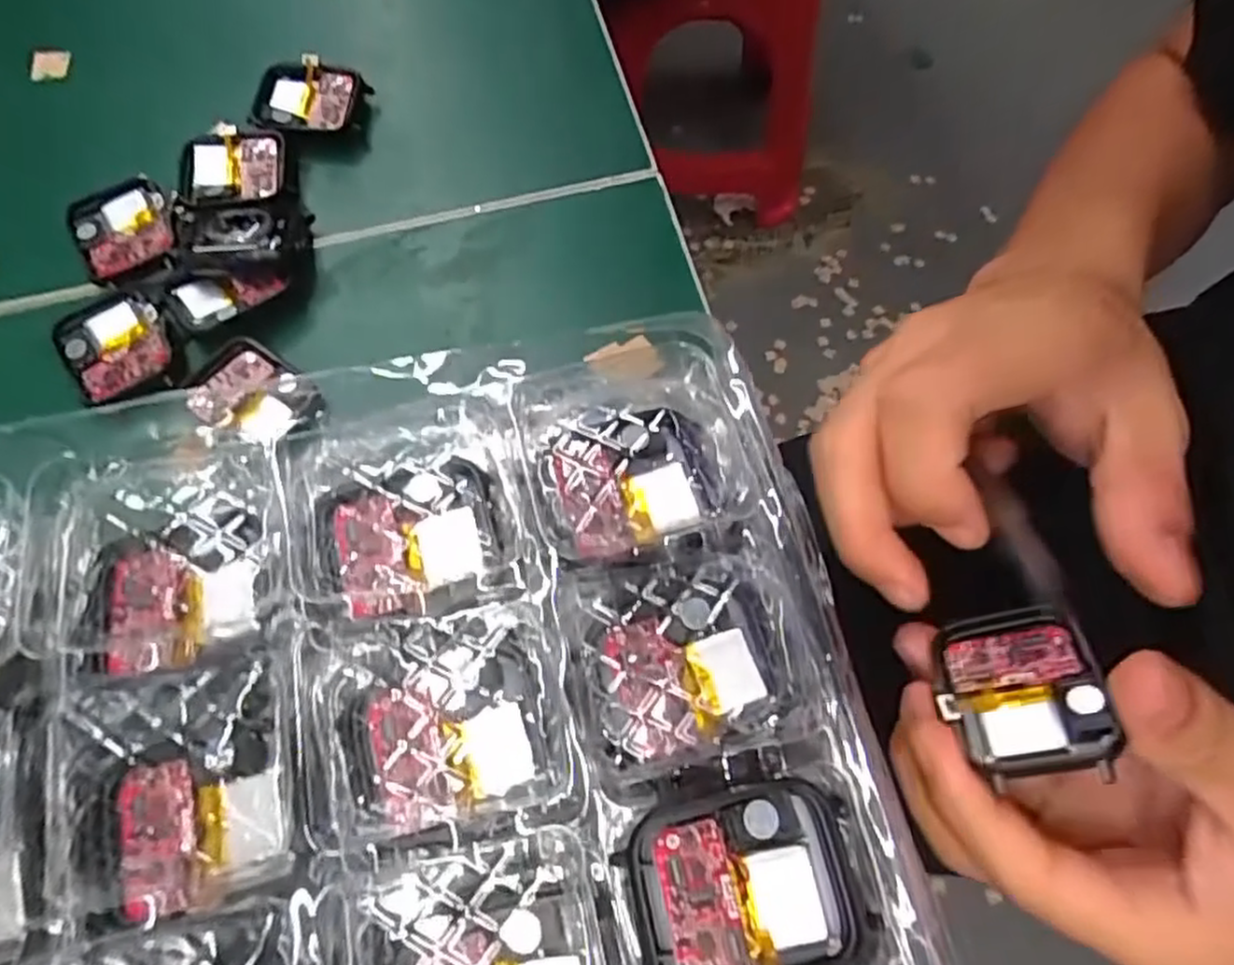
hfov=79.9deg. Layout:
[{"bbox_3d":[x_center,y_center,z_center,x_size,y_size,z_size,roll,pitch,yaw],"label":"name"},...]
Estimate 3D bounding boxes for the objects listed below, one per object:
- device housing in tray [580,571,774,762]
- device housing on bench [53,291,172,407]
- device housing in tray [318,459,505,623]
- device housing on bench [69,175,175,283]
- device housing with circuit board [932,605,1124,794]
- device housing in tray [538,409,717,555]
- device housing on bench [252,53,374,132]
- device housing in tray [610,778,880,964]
[{"bbox_3d":[0.013,0.041,0.170,0.042,0.007,0.038,-13,71,-5],"label":"device housing in tray"},{"bbox_3d":[-0.185,-0.052,0.270,0.037,0.006,0.042,-33,73,-11],"label":"device housing on bench"},{"bbox_3d":[-0.050,0.014,0.177,0.042,0.010,0.035,-14,71,-6],"label":"device housing in tray"},{"bbox_3d":[-0.194,-0.098,0.289,0.038,0.008,0.044,-19,71,-7],"label":"device housing on bench"},{"bbox_3d":[0.102,0.051,0.188,0.035,0.006,0.043,-19,40,24],"label":"device housing with circuit board"},{"bbox_3d":[0.002,0.000,0.184,0.038,0.013,0.034,-15,71,-6],"label":"device housing in tray"},{"bbox_3d":[-0.131,-0.163,0.310,0.046,0.012,0.036,9,70,3],"label":"device housing on bench"},{"bbox_3d":[0.026,0.082,0.149,0.047,0.007,0.036,-11,70,-5],"label":"device housing in tray"}]

